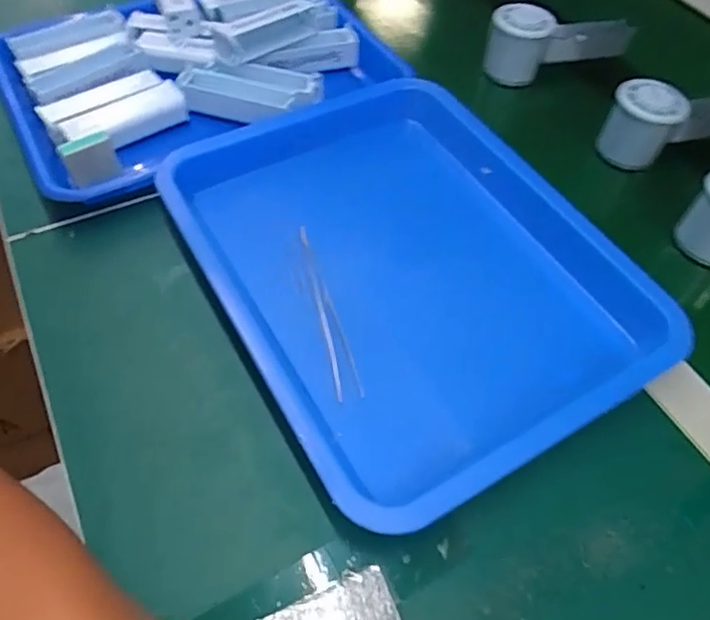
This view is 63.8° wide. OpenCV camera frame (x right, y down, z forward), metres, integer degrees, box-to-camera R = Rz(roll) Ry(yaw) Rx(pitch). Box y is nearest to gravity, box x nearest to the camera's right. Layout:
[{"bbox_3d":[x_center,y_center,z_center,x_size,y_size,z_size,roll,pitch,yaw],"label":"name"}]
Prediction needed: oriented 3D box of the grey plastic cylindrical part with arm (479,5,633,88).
[{"bbox_3d":[0.209,-0.283,0.585,0.163,0.060,0.052,-19,58,-18],"label":"grey plastic cylindrical part with arm"}]

